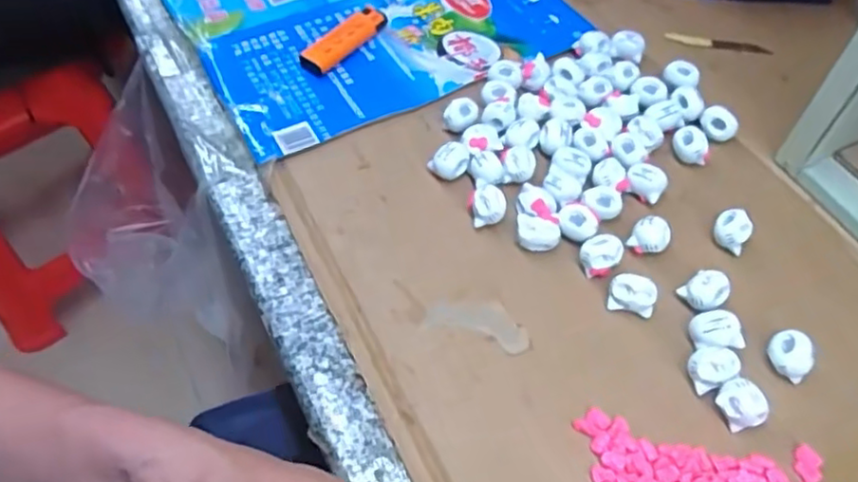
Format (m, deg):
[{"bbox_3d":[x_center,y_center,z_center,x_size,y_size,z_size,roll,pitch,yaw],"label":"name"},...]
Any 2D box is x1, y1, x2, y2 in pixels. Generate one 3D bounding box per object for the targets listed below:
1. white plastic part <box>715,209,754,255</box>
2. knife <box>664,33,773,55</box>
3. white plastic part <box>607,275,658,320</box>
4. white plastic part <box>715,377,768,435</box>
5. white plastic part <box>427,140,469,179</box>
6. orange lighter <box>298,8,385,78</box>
[{"bbox_3d":[0.191,-0.007,0.403,0.021,0.019,0.019,28,60,18],"label":"white plastic part"},{"bbox_3d":[0.238,-0.163,0.528,0.082,0.004,0.012,13,56,9],"label":"knife"},{"bbox_3d":[0.118,0.031,0.370,0.026,0.019,0.014,15,56,10],"label":"white plastic part"},{"bbox_3d":[0.162,0.085,0.332,0.017,0.022,0.024,-35,62,-22],"label":"white plastic part"},{"bbox_3d":[0.013,-0.053,0.433,0.027,0.023,0.018,2,55,1],"label":"white plastic part"},{"bbox_3d":[-0.065,-0.159,0.507,0.024,0.015,0.081,36,62,22],"label":"orange lighter"}]

